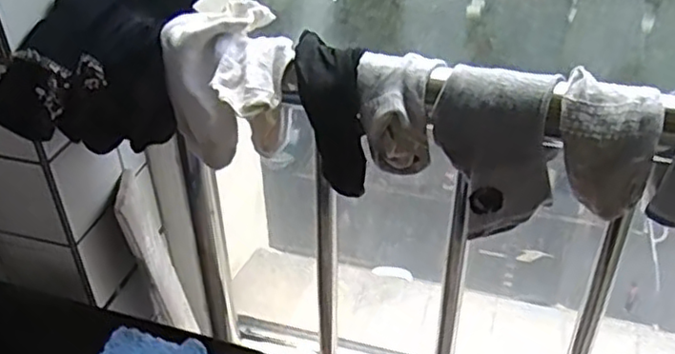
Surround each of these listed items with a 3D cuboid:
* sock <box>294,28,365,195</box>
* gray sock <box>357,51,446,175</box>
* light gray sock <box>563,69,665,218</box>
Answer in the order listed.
[{"bbox_3d":[-0.001,-0.047,0.546,0.052,0.140,0.060,-20,20,-23],"label":"sock"},{"bbox_3d":[0.046,-0.048,0.532,0.061,0.086,0.058,10,39,14],"label":"gray sock"},{"bbox_3d":[0.197,-0.023,0.492,0.066,0.087,0.048,12,39,16],"label":"light gray sock"}]

